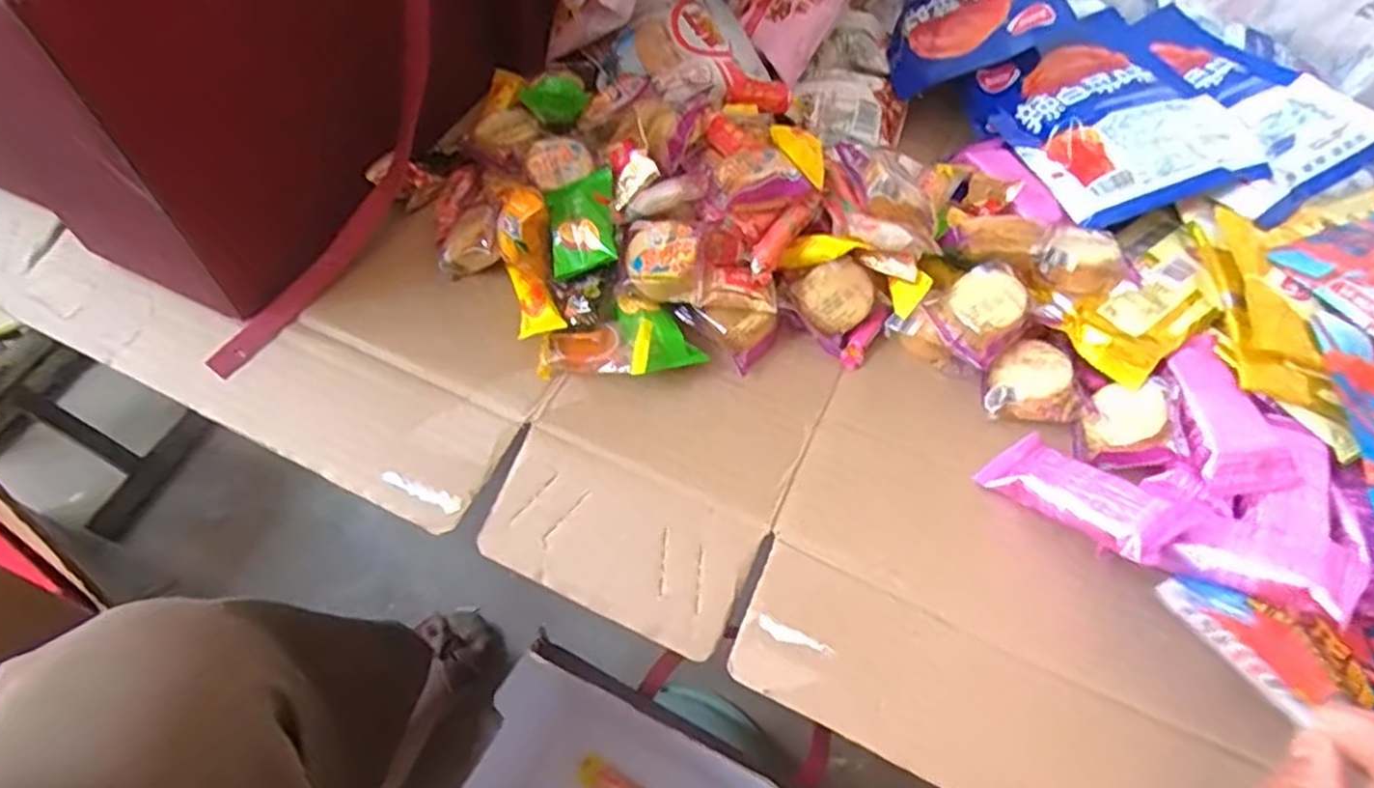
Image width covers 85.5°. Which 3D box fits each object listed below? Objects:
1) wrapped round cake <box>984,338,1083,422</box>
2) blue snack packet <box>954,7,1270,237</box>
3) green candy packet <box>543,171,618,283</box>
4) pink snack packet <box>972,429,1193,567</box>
[{"bbox_3d":[0.188,-0.006,0.409,0.046,0.024,0.046,-7,59,13],"label":"wrapped round cake"},{"bbox_3d":[0.269,-0.179,0.478,0.120,0.030,0.156,-21,54,5],"label":"blue snack packet"},{"bbox_3d":[-0.060,-0.095,0.417,0.038,0.016,0.055,-12,72,13],"label":"green candy packet"},{"bbox_3d":[0.191,0.051,0.365,0.038,0.019,0.087,-30,36,-22],"label":"pink snack packet"}]

